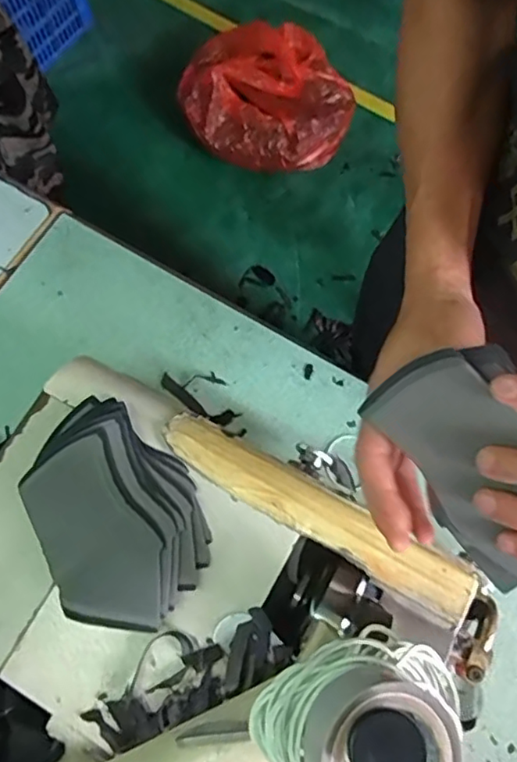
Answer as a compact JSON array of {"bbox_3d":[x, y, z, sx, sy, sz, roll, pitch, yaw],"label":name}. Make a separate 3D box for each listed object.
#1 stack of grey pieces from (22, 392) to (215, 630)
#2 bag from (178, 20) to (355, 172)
[{"bbox_3d":[-0.101,0.088,0.406,0.105,0.022,0.156,-28,73,-8],"label":"stack of grey pieces"},{"bbox_3d":[0.025,-0.741,1.528,0.435,0.193,0.324,10,71,4],"label":"bag"}]

